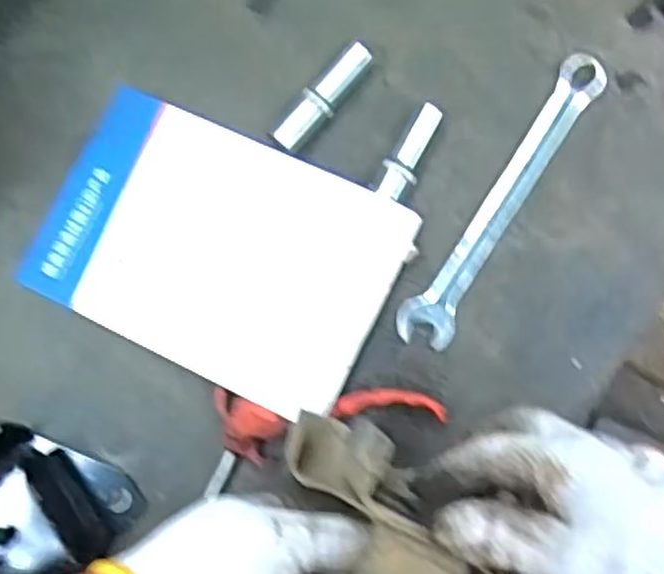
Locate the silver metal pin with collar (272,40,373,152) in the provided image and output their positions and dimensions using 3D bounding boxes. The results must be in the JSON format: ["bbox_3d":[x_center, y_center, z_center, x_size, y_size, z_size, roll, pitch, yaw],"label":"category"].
[{"bbox_3d":[-0.005,-0.115,0.471,0.019,0.017,0.079,37,83,5],"label":"silver metal pin with collar"}]

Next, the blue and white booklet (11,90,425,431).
[{"bbox_3d":[-0.069,-0.023,0.464,0.206,0.010,0.141,25,85,9],"label":"blue and white booklet"}]

